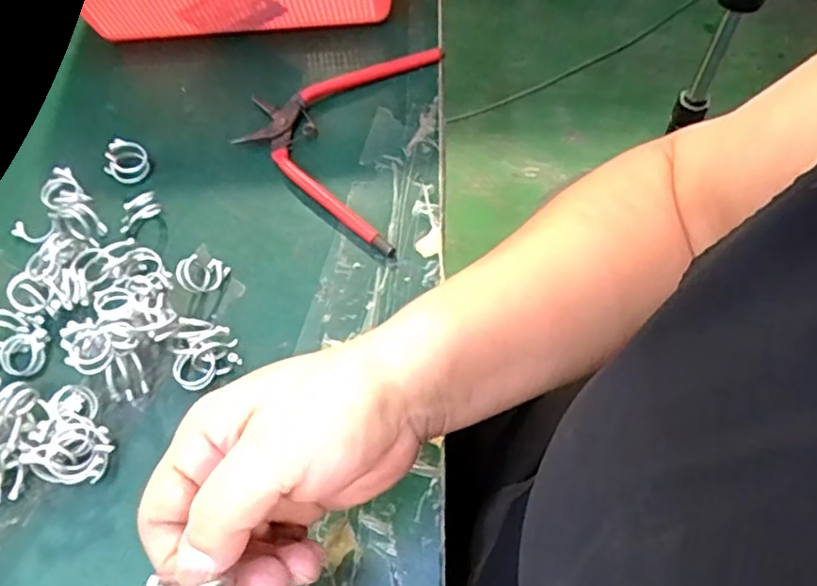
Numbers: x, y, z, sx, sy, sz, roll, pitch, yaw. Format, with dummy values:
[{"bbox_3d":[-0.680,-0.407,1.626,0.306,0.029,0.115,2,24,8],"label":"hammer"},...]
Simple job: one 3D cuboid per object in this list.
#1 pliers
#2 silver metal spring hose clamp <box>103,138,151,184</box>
[{"bbox_3d":[-0.050,-0.100,0.396,0.113,0.014,0.153,8,62,6],"label":"pliers"},{"bbox_3d":[-0.179,-0.084,0.396,0.027,0.015,0.023,-37,67,-17],"label":"silver metal spring hose clamp"}]

